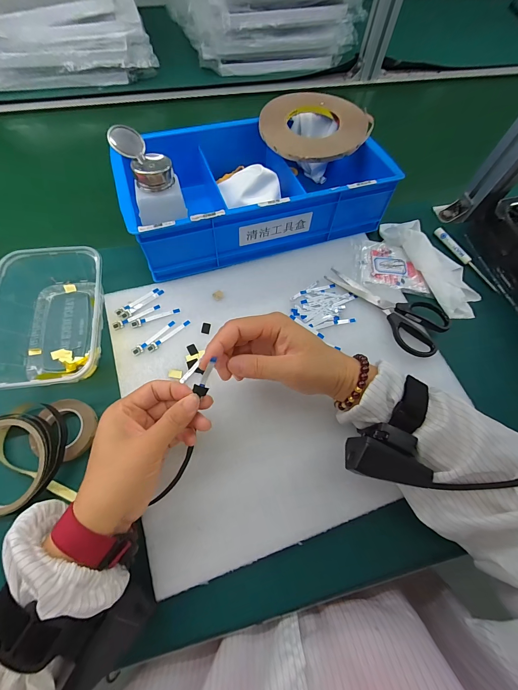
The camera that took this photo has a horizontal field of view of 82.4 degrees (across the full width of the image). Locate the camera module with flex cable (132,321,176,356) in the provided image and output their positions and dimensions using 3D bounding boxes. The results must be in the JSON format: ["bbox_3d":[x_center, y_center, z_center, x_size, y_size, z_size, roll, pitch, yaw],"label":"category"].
[{"bbox_3d":[-0.126,-0.009,0.357,0.061,0.004,0.012,-41,73,-18],"label":"camera module with flex cable"}]

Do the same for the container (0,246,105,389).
[{"bbox_3d":[-0.236,-0.032,0.340,0.114,0.045,0.168,-6,66,-4],"label":"container"}]

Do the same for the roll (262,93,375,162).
[{"bbox_3d":[0.079,-0.318,0.428,0.148,0.012,0.149,1,65,-3],"label":"roll"}]

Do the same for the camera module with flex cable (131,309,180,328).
[{"bbox_3d":[-0.128,-0.034,0.368,0.060,0.004,0.010,-18,67,-10],"label":"camera module with flex cable"}]

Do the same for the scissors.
[{"bbox_3d":[0.167,-0.057,0.384,0.075,0.010,0.161,-41,74,-19],"label":"scissors"}]

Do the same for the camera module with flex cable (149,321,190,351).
[{"bbox_3d":[-0.109,-0.012,0.360,0.059,0.004,0.010,-41,73,-18],"label":"camera module with flex cable"}]

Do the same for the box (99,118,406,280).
[{"bbox_3d":[-0.005,-0.235,0.420,0.345,0.083,0.202,-17,68,-10],"label":"box"}]

